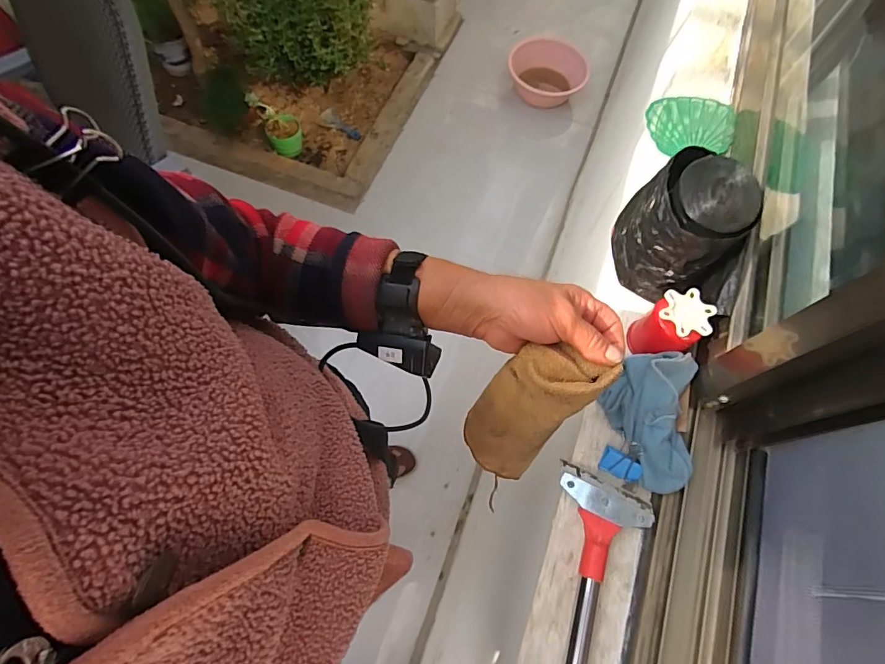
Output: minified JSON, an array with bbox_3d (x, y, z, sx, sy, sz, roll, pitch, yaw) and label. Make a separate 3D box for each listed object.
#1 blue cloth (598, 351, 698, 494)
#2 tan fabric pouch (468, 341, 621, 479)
[{"bbox_3d":[0.209,0.083,0.461,0.089,0.044,0.138,15,67,3],"label":"blue cloth"},{"bbox_3d":[0.069,0.086,0.431,0.077,0.239,0.031,35,57,11],"label":"tan fabric pouch"}]

